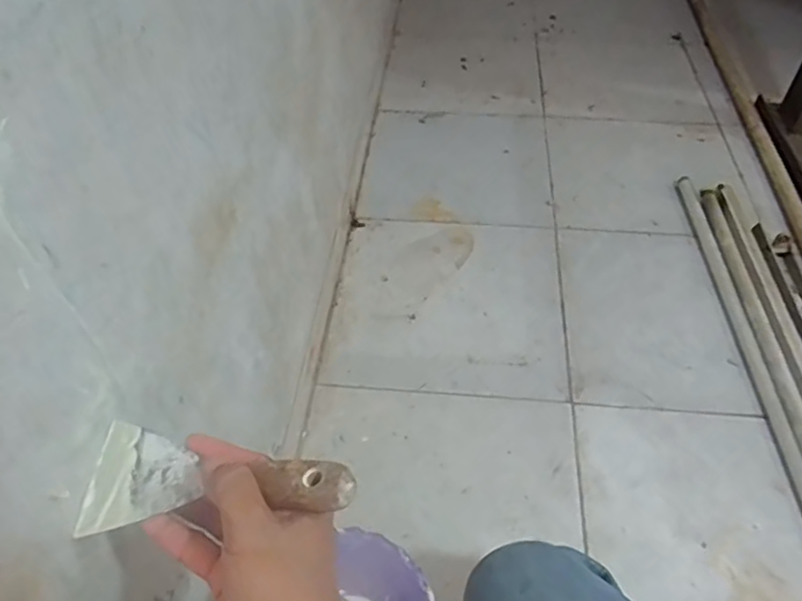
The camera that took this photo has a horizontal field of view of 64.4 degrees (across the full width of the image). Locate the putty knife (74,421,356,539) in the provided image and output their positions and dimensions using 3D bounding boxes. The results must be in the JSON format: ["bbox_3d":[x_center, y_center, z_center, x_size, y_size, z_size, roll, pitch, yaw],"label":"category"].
[{"bbox_3d":[-0.110,0.104,0.366,0.173,0.018,0.060,-5,47,22],"label":"putty knife"}]

